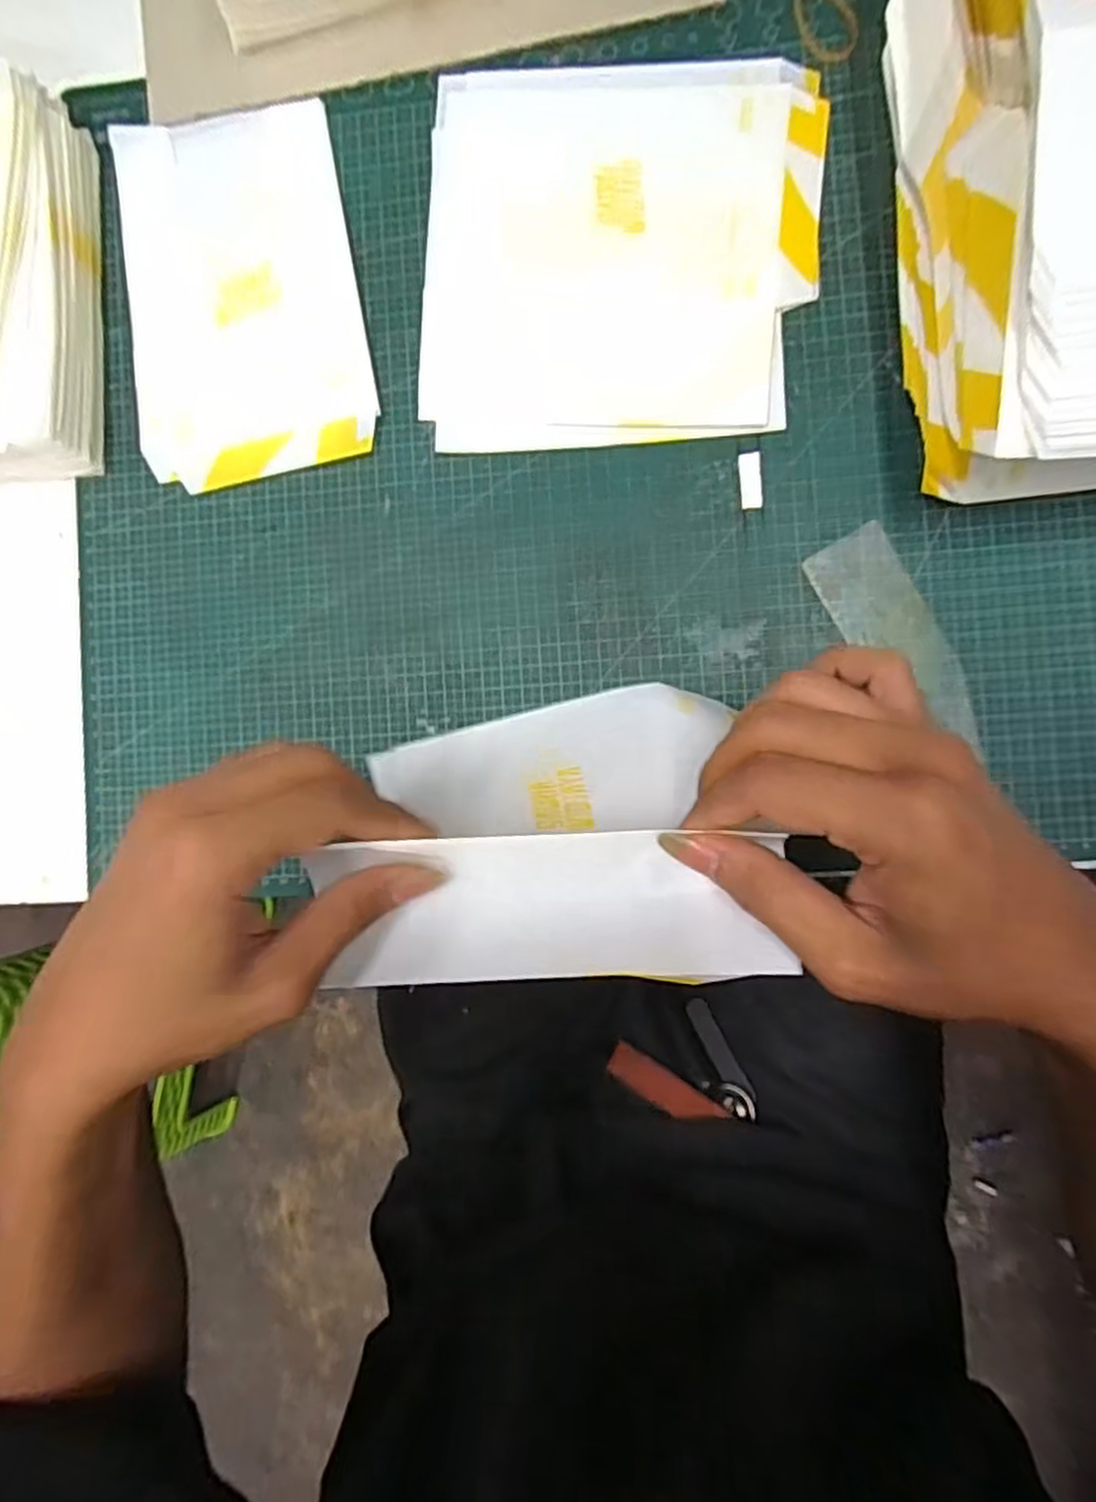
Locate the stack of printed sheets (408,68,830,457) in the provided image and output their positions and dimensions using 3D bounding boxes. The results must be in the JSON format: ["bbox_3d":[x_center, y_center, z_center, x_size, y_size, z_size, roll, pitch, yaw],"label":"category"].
[{"bbox_3d":[0.035,-0.253,0.375,0.194,0.004,0.198,3,89,6],"label":"stack of printed sheets"}]

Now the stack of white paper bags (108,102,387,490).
[{"bbox_3d":[-0.163,-0.239,0.388,0.124,0.005,0.195,-11,88,6],"label":"stack of white paper bags"}]

